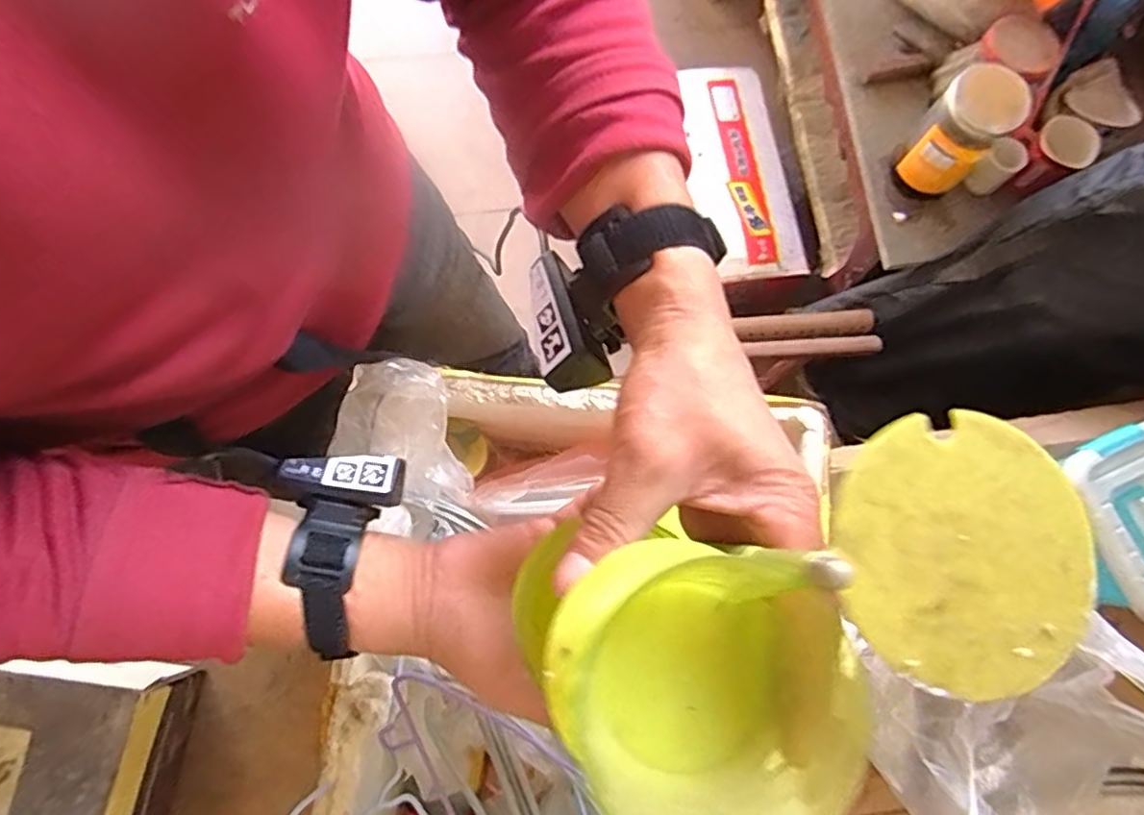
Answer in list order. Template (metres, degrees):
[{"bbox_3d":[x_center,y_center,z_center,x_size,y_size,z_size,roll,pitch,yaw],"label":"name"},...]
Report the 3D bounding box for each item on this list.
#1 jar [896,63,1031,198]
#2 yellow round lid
[{"bbox_3d":[0.509,-0.363,0.879,0.094,0.154,0.102,0,79,0],"label":"jar"},{"bbox_3d":[0.118,0.043,0.199,0.082,0.010,0.078,0,79,0],"label":"yellow round lid"}]

